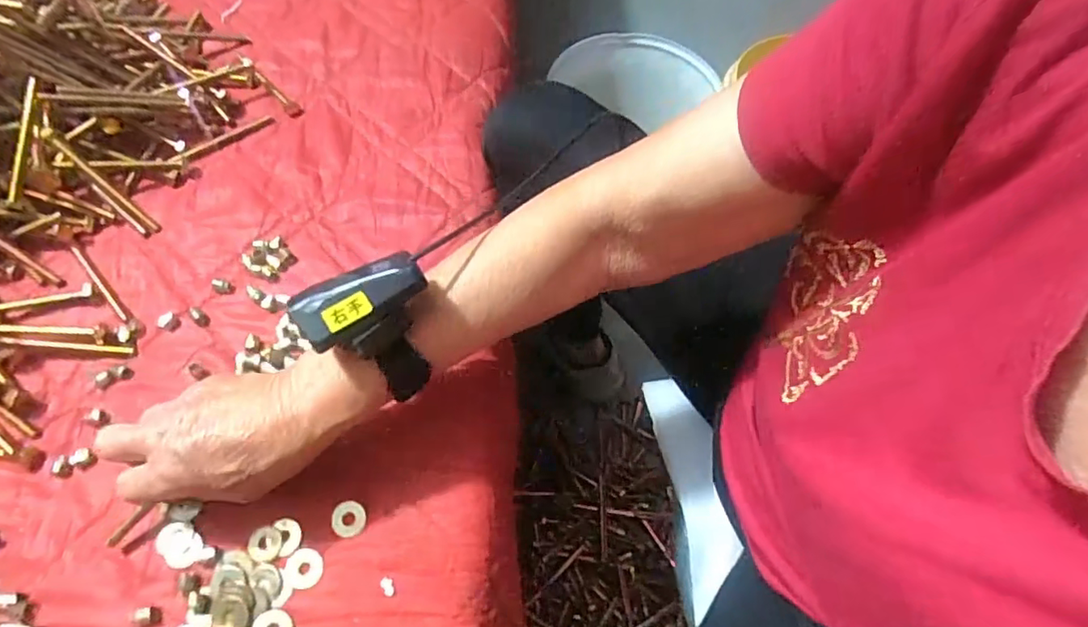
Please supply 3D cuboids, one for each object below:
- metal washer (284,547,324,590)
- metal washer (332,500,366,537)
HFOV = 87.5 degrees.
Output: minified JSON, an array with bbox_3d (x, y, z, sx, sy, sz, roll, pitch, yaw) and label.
[{"bbox_3d":[-0.151,0.160,0.357,0.023,0.004,0.023,1,62,-2],"label":"metal washer"},{"bbox_3d":[-0.128,0.134,0.370,0.021,0.004,0.022,1,62,-2],"label":"metal washer"}]

